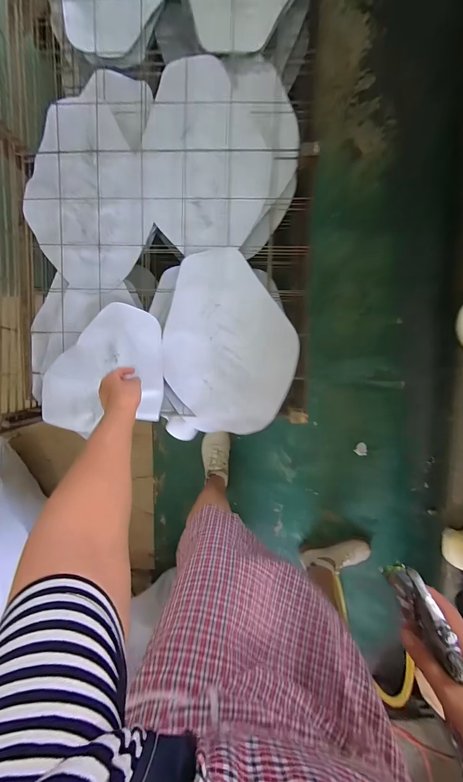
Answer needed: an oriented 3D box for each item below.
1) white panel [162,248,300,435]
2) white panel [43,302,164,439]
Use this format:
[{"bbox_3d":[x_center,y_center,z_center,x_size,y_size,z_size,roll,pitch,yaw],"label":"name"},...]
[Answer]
[{"bbox_3d":[-0.003,-0.106,0.693,0.297,0.027,0.408,3,96,6],"label":"white panel"},{"bbox_3d":[-0.308,-0.052,0.699,0.290,0.017,0.278,-3,93,1],"label":"white panel"}]

